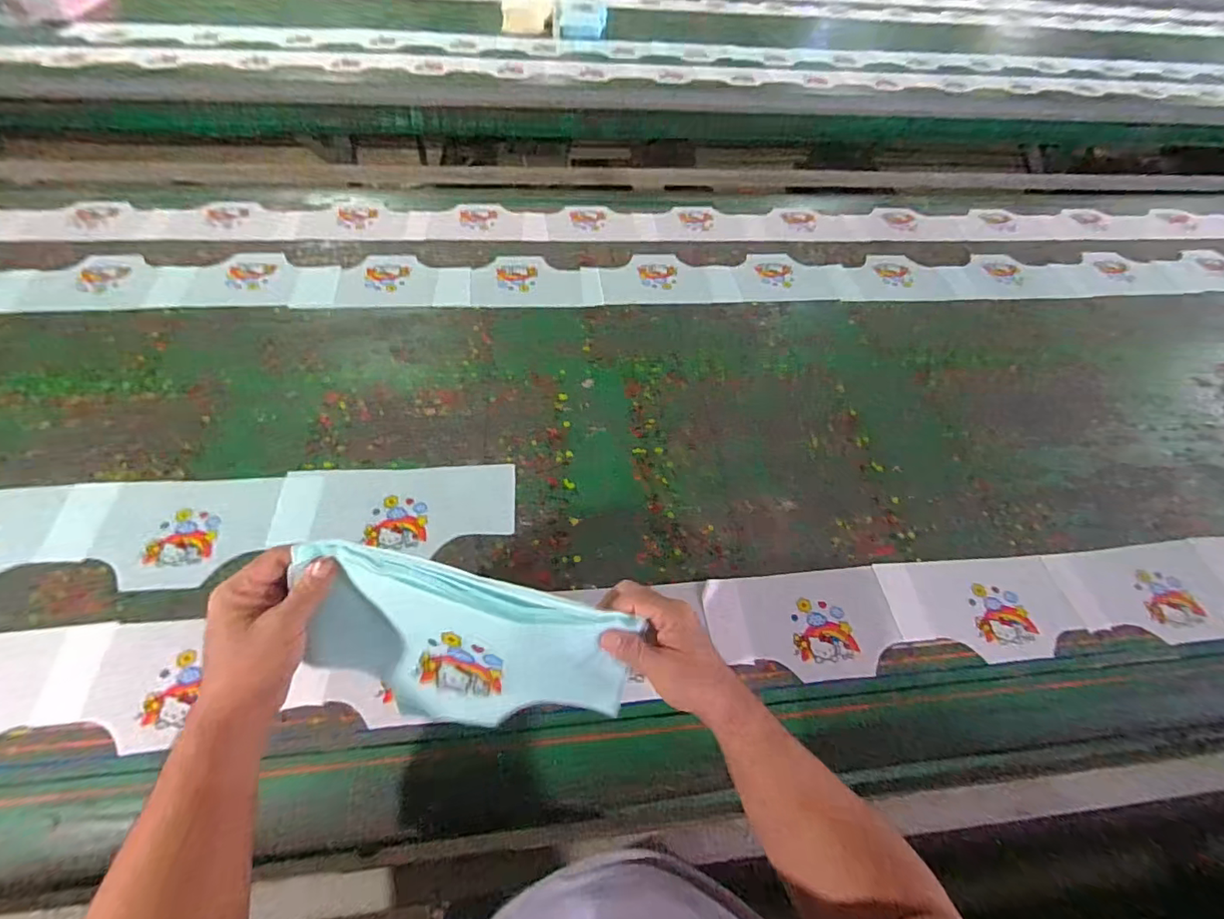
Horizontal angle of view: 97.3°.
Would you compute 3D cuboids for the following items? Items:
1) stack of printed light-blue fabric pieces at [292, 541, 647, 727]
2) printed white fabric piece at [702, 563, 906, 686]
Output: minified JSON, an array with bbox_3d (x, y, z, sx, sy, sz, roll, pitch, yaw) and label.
[{"bbox_3d":[-0.134,0.177,0.492,0.281,0.153,0.040,18,24,-5],"label":"stack of printed light-blue fabric pieces"},{"bbox_3d":[0.243,0.208,0.681,0.234,0.007,0.133,-3,56,-7],"label":"printed white fabric piece"}]

